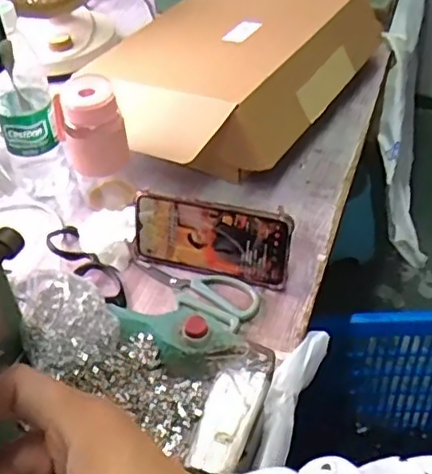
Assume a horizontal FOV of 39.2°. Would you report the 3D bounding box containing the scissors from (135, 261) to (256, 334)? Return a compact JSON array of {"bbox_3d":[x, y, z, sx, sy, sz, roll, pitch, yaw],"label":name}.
[{"bbox_3d":[-0.020,0.047,0.616,0.139,0.007,0.055,25,50,27],"label":"scissors"}]

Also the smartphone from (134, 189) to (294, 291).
[{"bbox_3d":[-0.006,0.000,0.620,0.165,0.082,0.008,12,29,14],"label":"smartphone"}]

